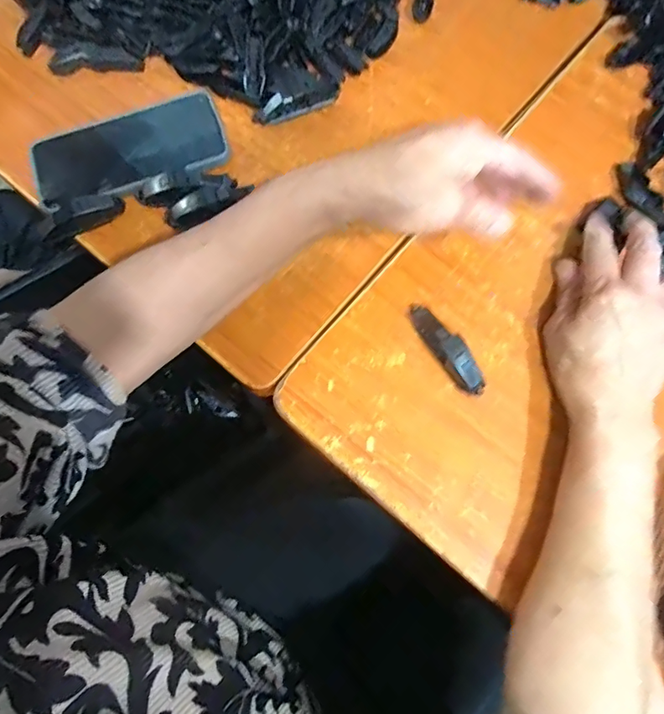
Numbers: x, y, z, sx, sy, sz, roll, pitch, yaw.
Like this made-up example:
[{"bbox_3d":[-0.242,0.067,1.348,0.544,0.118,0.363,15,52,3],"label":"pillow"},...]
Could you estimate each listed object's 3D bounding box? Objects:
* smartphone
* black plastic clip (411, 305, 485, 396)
[{"bbox_3d":[-0.172,-0.175,0.419,0.160,0.007,0.080,-21,76,-5],"label":"smartphone"},{"bbox_3d":[0.085,-0.007,0.369,0.019,0.021,0.080,-31,77,-8],"label":"black plastic clip"}]

